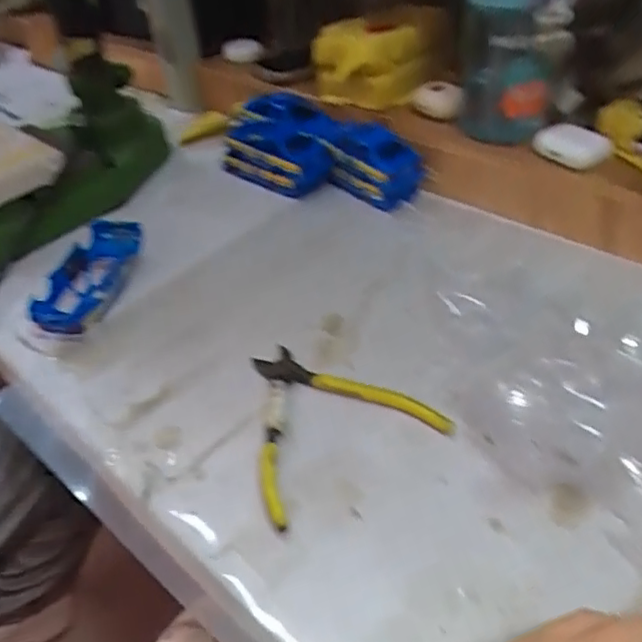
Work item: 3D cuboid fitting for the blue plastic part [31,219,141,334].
[{"bbox_3d":[-0.204,-0.034,0.532,0.068,0.039,0.131,5,44,13],"label":"blue plastic part"}]

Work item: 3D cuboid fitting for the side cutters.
[{"bbox_3d":[-0.003,0.059,0.416,0.130,0.012,0.133,-26,46,-19],"label":"side cutters"}]

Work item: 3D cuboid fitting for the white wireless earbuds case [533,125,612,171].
[{"bbox_3d":[0.227,-0.157,0.548,0.065,0.032,0.027,17,48,24],"label":"white wireless earbuds case"}]

